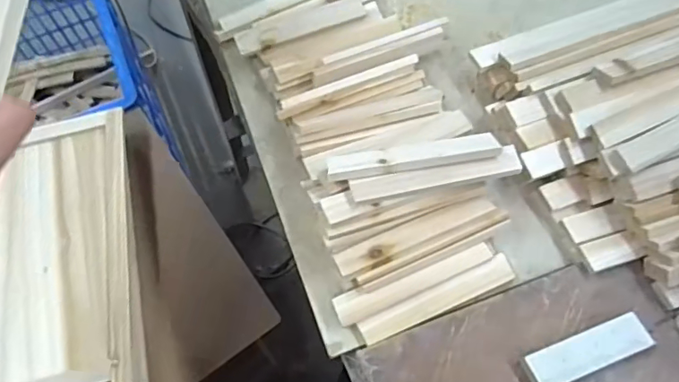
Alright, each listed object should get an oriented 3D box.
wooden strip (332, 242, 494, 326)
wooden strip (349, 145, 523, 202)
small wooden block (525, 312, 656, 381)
[{"bbox_3d":[0.072,0.087,0.480,0.156,0.020,0.025,-18,64,-9],"label":"wooden strip"},{"bbox_3d":[0.089,-0.013,0.467,0.156,0.014,0.024,-11,63,-6],"label":"wooden strip"},{"bbox_3d":[0.214,0.140,0.444,0.109,0.021,0.032,-19,64,-10],"label":"small wooden block"}]

